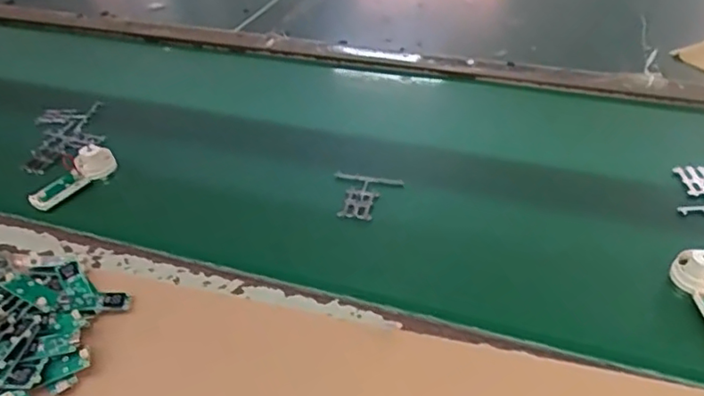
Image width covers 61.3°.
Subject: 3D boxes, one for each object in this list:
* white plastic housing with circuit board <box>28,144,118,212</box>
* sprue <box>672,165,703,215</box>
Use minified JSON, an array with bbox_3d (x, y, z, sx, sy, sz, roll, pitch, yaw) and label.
[{"bbox_3d":[-0.283,-0.022,0.602,0.023,0.029,0.090,24,48,29],"label":"white plastic housing with circuit board"},{"bbox_3d":[0.343,-0.008,0.570,0.067,0.013,0.058,2,41,7],"label":"sprue"}]

